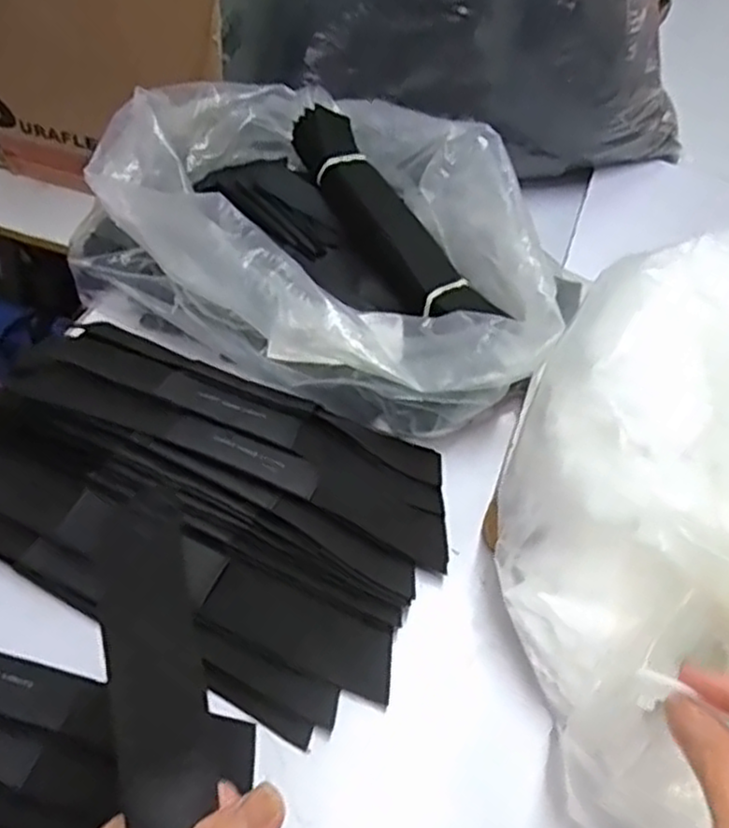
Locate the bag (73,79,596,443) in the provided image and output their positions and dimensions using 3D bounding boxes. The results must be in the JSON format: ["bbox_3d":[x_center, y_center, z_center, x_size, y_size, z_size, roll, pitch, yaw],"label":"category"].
[{"bbox_3d":[-0.040,-0.150,0.629,0.431,0.126,0.274,29,50,19],"label":"bag"}]

